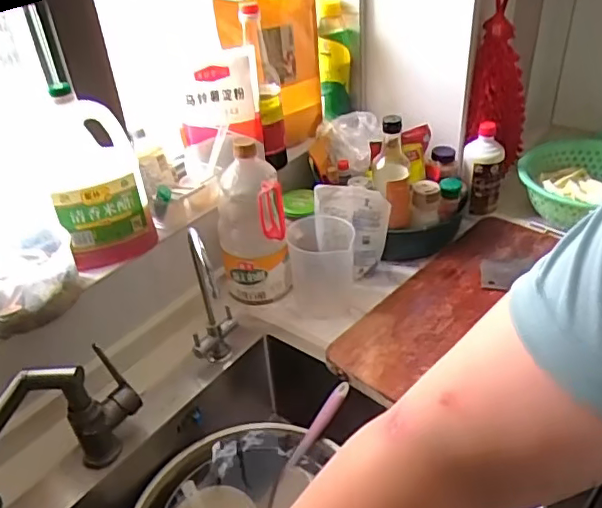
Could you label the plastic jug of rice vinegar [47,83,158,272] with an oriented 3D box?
[{"bbox_3d":[-0.293,-0.105,0.789,0.121,0.229,0.094,-22,38,-23],"label":"plastic jug of rice vinegar"}]

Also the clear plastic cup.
[{"bbox_3d":[0.037,0.024,0.938,0.107,0.139,0.107,-4,36,3],"label":"clear plastic cup"}]

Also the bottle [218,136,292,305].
[{"bbox_3d":[-0.078,-0.044,0.879,0.104,0.253,0.084,-7,35,-3],"label":"bottle"}]

